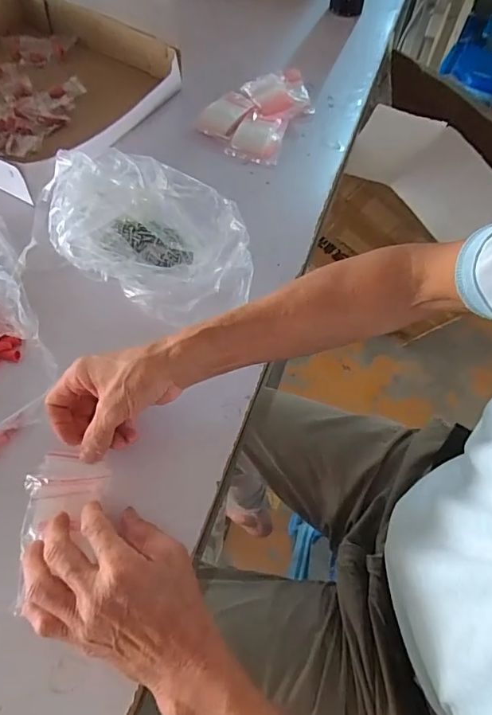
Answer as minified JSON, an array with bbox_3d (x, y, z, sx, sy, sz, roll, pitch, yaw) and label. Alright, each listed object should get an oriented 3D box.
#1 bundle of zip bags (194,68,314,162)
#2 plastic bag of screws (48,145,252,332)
[{"bbox_3d":[0.028,-0.387,0.697,0.124,0.029,0.220,24,62,13],"label":"bundle of zip bags"},{"bbox_3d":[-0.105,-0.145,0.510,0.245,0.080,0.164,22,62,11],"label":"plastic bag of screws"}]

